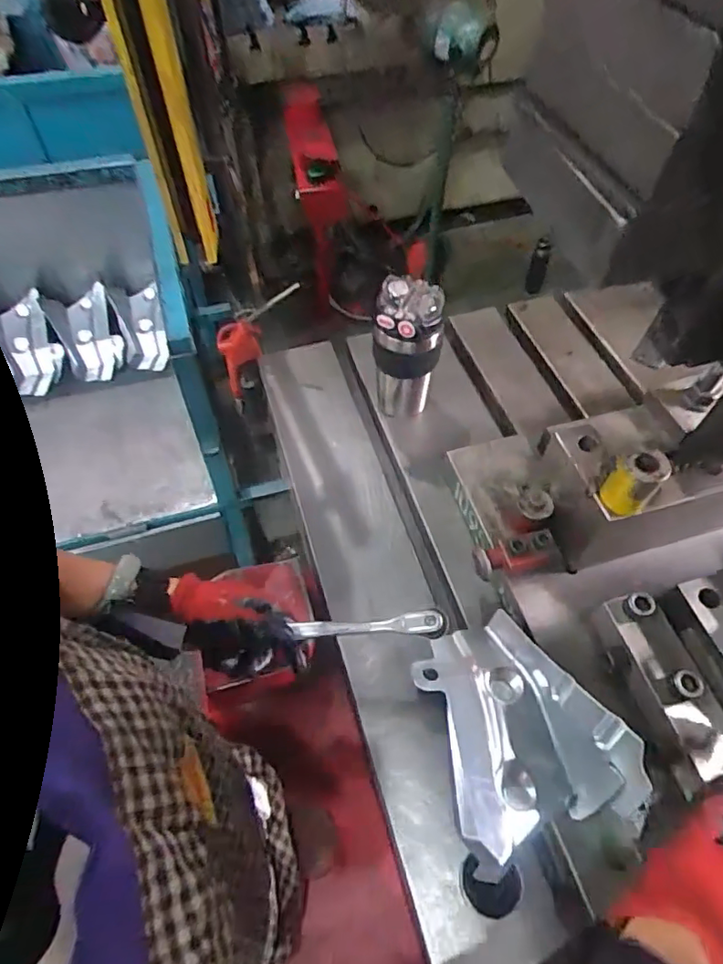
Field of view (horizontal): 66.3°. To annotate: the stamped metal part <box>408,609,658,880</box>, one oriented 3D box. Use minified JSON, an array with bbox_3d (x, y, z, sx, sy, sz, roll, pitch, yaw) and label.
[{"bbox_3d":[0.134,0.220,0.506,0.151,0.093,0.197,-15,57,-11],"label":"stamped metal part"}]

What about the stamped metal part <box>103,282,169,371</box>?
[{"bbox_3d":[-0.485,-0.348,1.262,0.112,0.065,0.181,-16,95,-3],"label":"stamped metal part"}]

